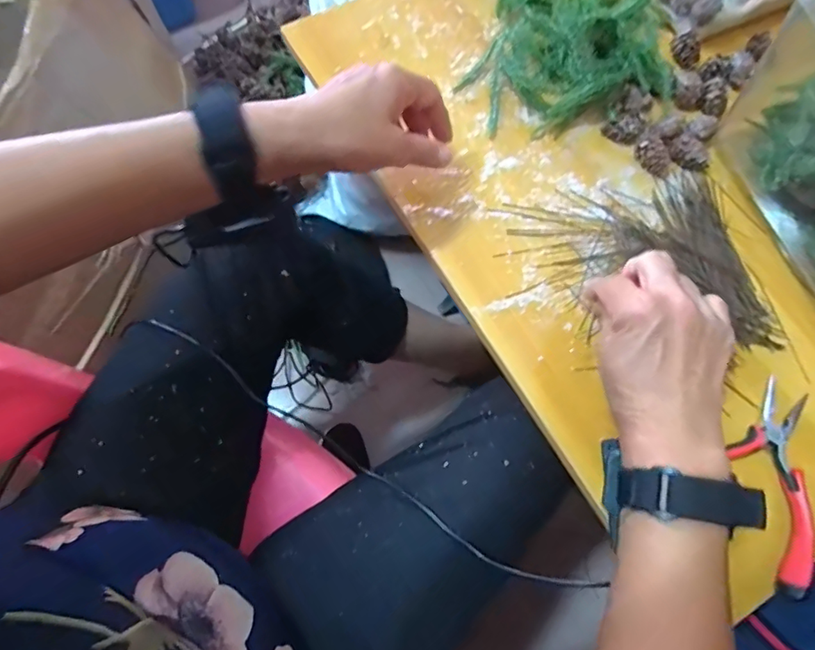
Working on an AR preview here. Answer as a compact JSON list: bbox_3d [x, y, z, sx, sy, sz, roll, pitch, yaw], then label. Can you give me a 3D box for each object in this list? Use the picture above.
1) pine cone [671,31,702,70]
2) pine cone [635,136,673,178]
[{"bbox_3d":[0.260,-0.253,0.466,0.020,0.019,0.029,-5,72,-3],"label":"pine cone"},{"bbox_3d":[0.212,-0.144,0.430,0.035,0.017,0.024,41,75,11],"label":"pine cone"}]

